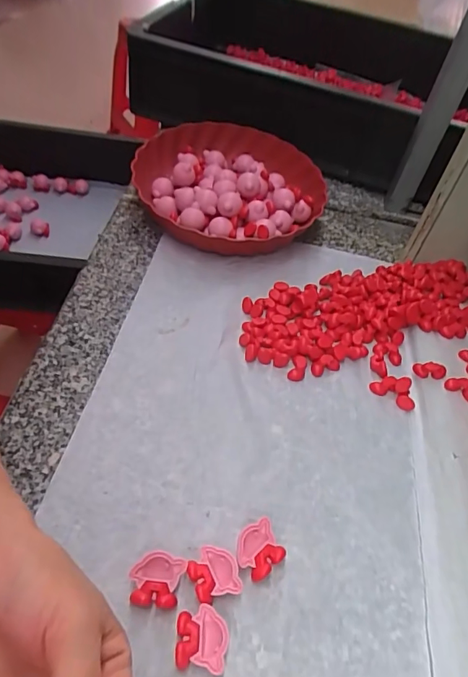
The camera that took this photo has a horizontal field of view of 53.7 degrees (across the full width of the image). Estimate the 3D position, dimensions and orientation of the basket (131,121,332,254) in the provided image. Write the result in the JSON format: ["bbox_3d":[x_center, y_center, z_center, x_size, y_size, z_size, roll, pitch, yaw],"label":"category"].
[{"bbox_3d":[-0.011,-0.206,0.609,0.221,0.064,0.255,-29,60,-29],"label":"basket"}]

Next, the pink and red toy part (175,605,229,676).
[{"bbox_3d":[-0.021,0.199,0.305,0.033,0.015,0.035,8,50,-3],"label":"pink and red toy part"}]

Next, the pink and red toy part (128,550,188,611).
[{"bbox_3d":[-0.054,0.169,0.322,0.034,0.017,0.034,14,49,2],"label":"pink and red toy part"}]

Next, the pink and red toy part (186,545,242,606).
[{"bbox_3d":[-0.015,0.168,0.330,0.033,0.014,0.035,-12,53,-19],"label":"pink and red toy part"}]

